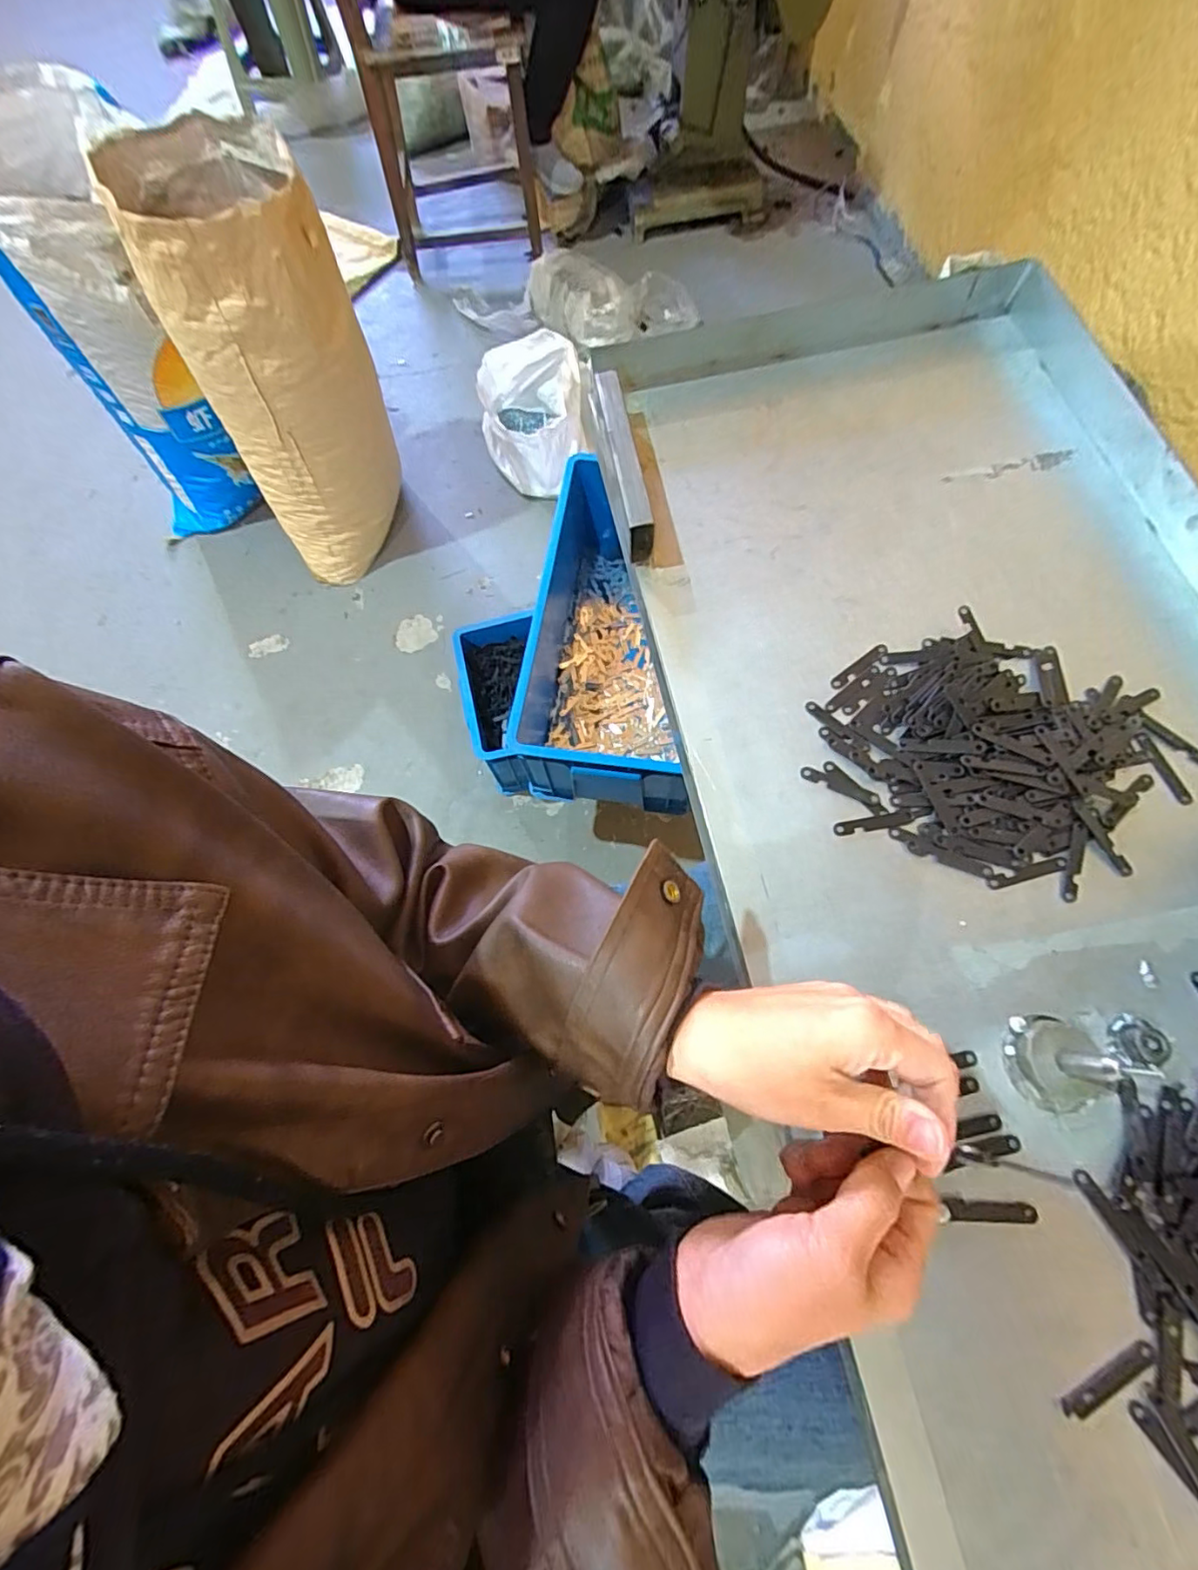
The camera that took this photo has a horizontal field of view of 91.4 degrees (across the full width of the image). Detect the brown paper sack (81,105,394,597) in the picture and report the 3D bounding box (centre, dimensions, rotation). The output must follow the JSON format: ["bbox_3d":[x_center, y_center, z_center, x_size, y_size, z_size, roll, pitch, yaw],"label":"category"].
[{"bbox_3d":[-0.649,-0.870,1.246,0.330,0.668,0.390,-19,69,-5],"label":"brown paper sack"}]

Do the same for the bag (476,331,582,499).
[{"bbox_3d":[-0.178,-0.988,1.571,0.259,0.202,0.381,-12,69,-2],"label":"bag"}]

